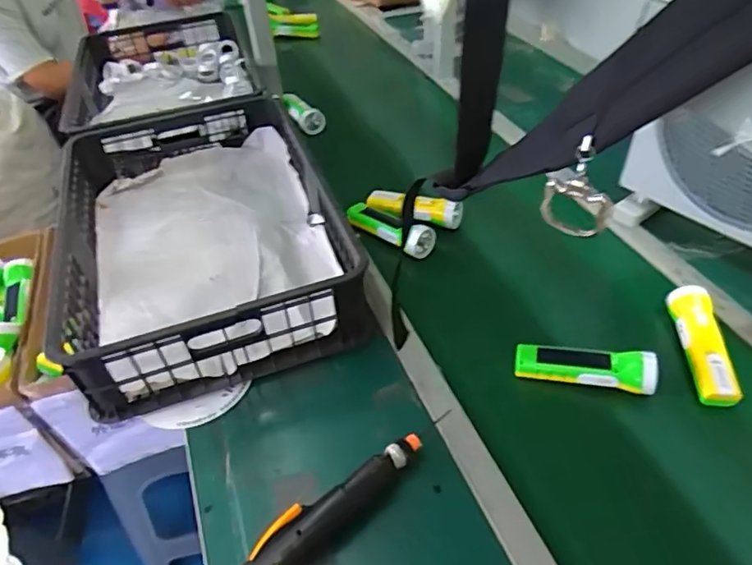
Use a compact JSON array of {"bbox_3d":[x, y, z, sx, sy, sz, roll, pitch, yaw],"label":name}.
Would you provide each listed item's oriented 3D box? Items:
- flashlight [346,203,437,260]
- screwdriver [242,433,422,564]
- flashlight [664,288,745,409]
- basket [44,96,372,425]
[{"bbox_3d":[0.020,-0.092,0.953,0.157,0.067,0.057,22,49,26],"label":"flashlight"},{"bbox_3d":[-0.049,0.250,0.611,0.257,0.042,0.051,-32,49,-26],"label":"screwdriver"},{"bbox_3d":[0.430,0.081,0.742,0.047,0.051,0.165,1,43,7],"label":"flashlight"},{"bbox_3d":[-0.282,-0.093,0.924,0.387,0.151,0.576,-16,44,-12],"label":"basket"}]

